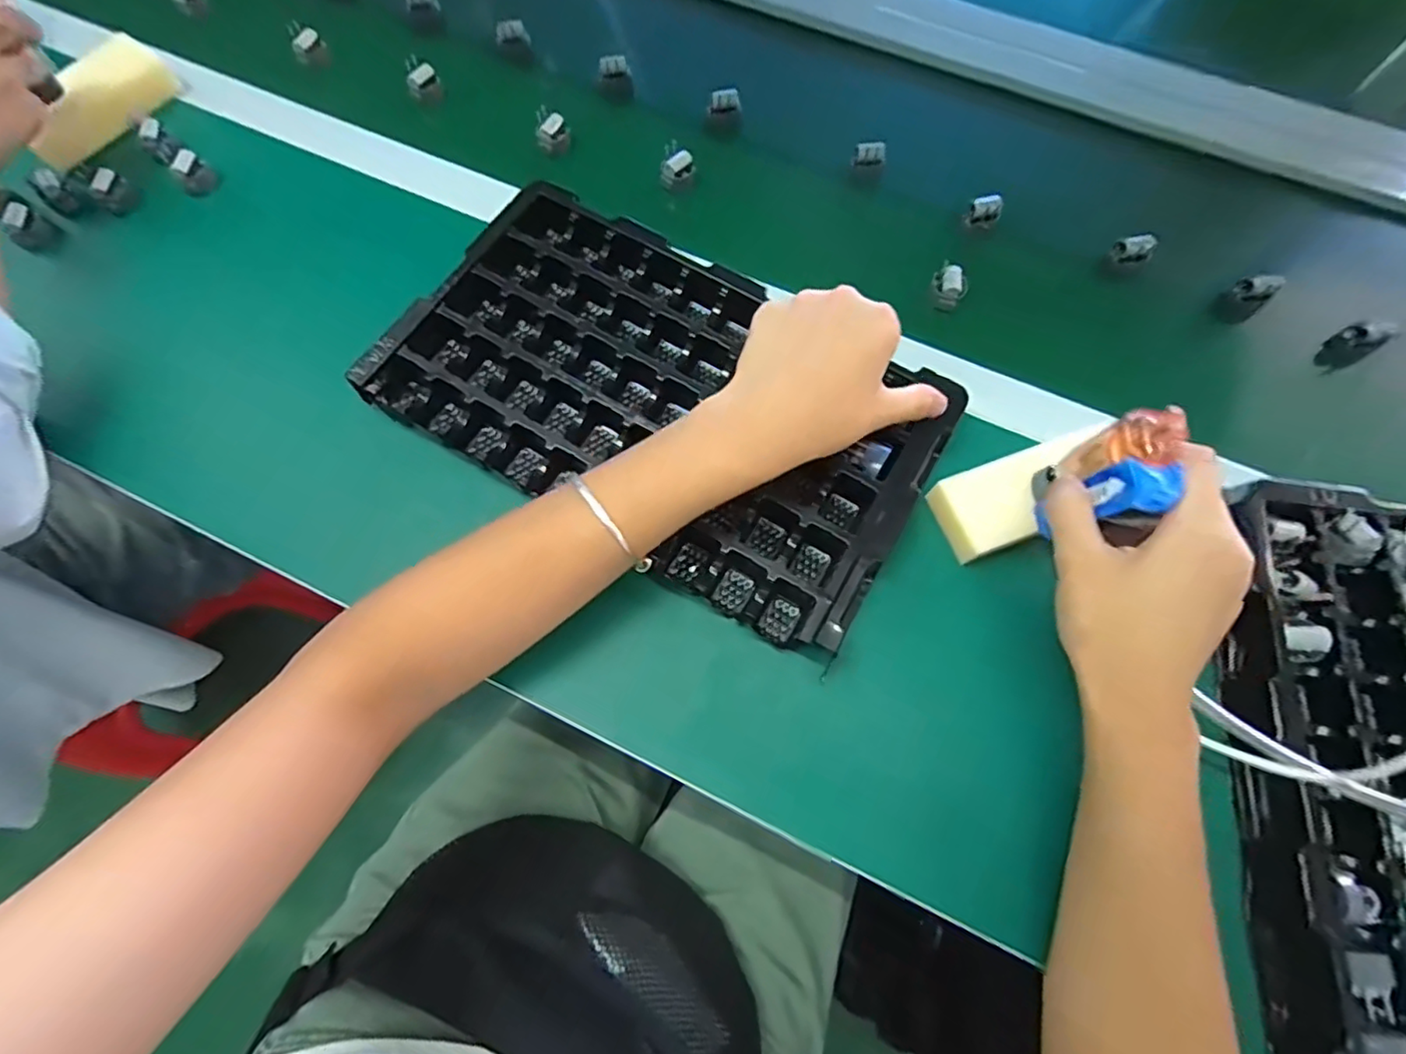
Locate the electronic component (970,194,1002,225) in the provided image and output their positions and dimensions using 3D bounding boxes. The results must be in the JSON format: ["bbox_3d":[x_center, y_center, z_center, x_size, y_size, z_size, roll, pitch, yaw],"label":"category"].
[{"bbox_3d":[0.220,-0.246,0.469,0.023,0.019,0.012,-2,71,-1],"label":"electronic component"}]

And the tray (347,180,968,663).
[{"bbox_3d":[-0.026,-0.085,0.400,0.343,0.037,0.198,30,74,9],"label":"tray"}]

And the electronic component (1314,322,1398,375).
[{"bbox_3d":[0.481,-0.135,0.448,0.019,0.041,0.023,-27,74,-9],"label":"electronic component"}]

